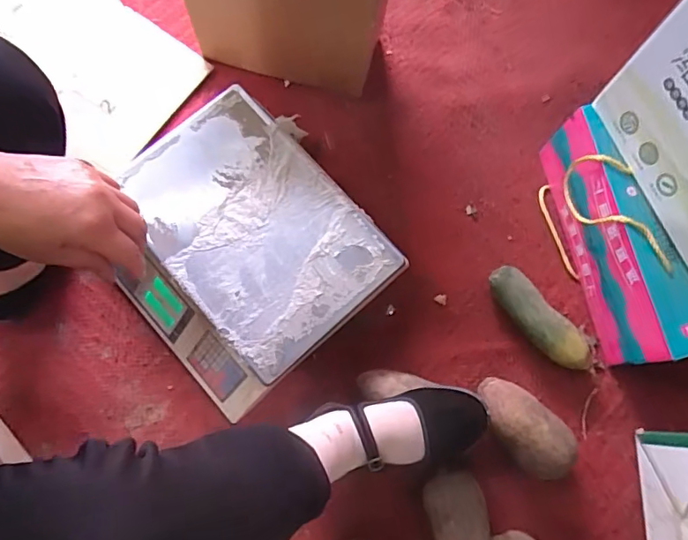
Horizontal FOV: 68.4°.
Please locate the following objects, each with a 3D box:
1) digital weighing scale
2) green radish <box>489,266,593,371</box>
[{"bbox_3d":[-0.141,-0.026,0.675,0.300,0.090,0.330,-39,80,-11],"label":"digital weighing scale"},{"bbox_3d":[0.264,0.070,0.700,0.048,0.051,0.166,-39,80,-11],"label":"green radish"}]

